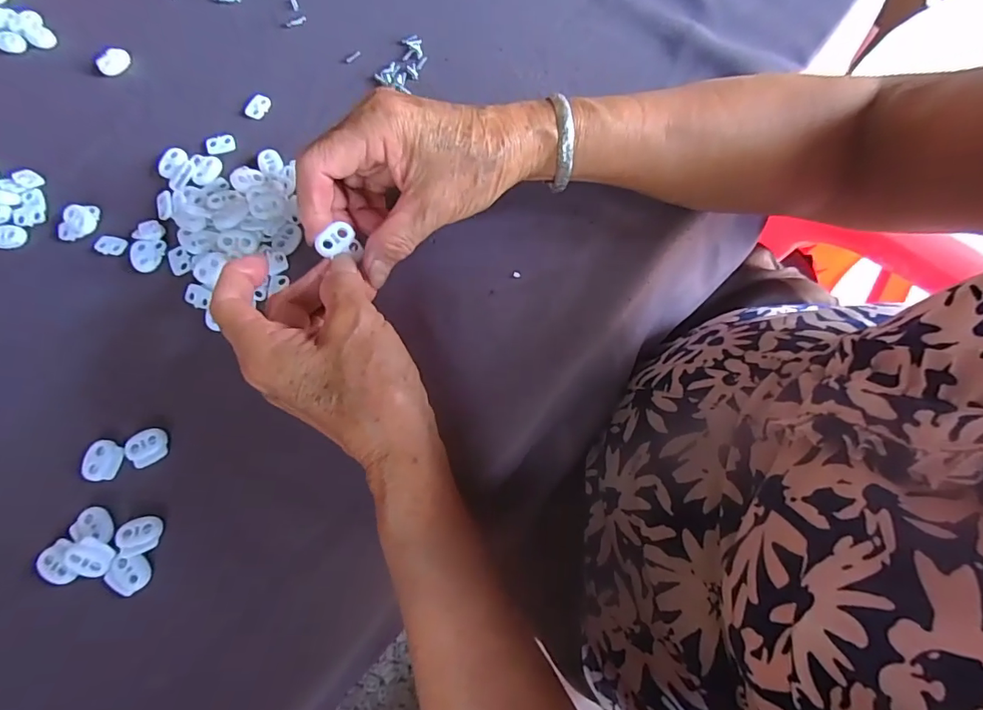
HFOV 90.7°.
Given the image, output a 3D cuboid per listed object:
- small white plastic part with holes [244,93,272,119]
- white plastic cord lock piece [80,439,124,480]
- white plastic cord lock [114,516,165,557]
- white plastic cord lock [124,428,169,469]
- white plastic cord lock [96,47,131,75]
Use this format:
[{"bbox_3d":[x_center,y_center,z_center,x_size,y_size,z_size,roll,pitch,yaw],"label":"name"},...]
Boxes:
[{"bbox_3d":[-0.167,-0.178,0.347,0.015,0.004,0.018,13,73,5],"label":"small white plastic part with holes"},{"bbox_3d":[-0.220,0.060,0.274,0.021,0.004,0.022,14,73,5],"label":"white plastic cord lock piece"},{"bbox_3d":[-0.190,0.097,0.262,0.022,0.004,0.019,-14,73,-4],"label":"white plastic cord lock"},{"bbox_3d":[-0.196,0.053,0.278,0.022,0.005,0.021,-32,75,-9],"label":"white plastic cord lock"},{"bbox_3d":[-0.277,-0.216,0.356,0.023,0.006,0.016,-44,77,-12],"label":"white plastic cord lock"}]

